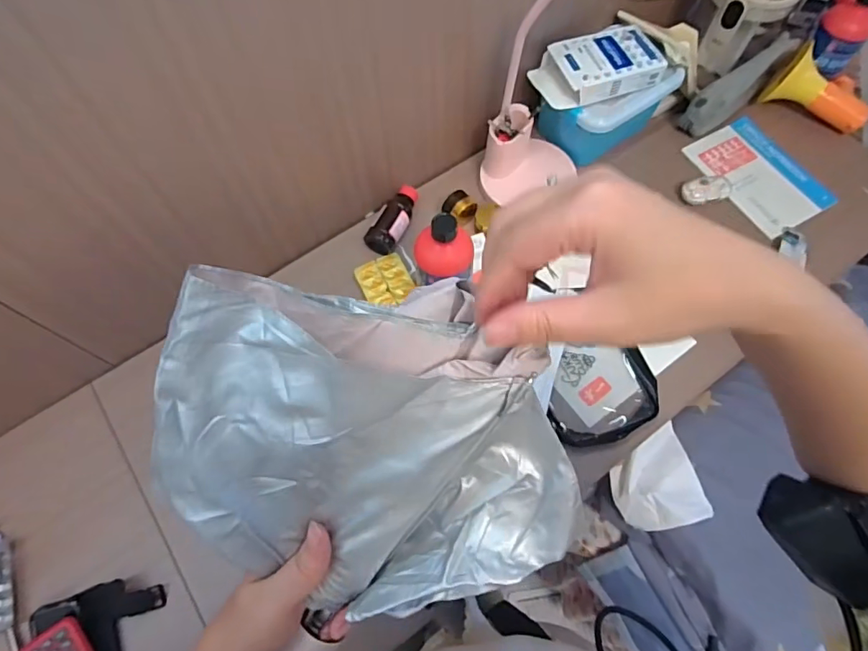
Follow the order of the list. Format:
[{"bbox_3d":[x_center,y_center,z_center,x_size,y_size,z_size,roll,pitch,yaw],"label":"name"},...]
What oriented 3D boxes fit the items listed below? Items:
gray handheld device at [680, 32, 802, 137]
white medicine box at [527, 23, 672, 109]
[{"bbox_3d":[0.481,-0.385,0.793,0.204,0.069,0.057,-39,71,-15],"label":"gray handheld device"},{"bbox_3d":[0.231,-0.368,0.710,0.174,0.032,0.099,-20,67,-8],"label":"white medicine box"}]

